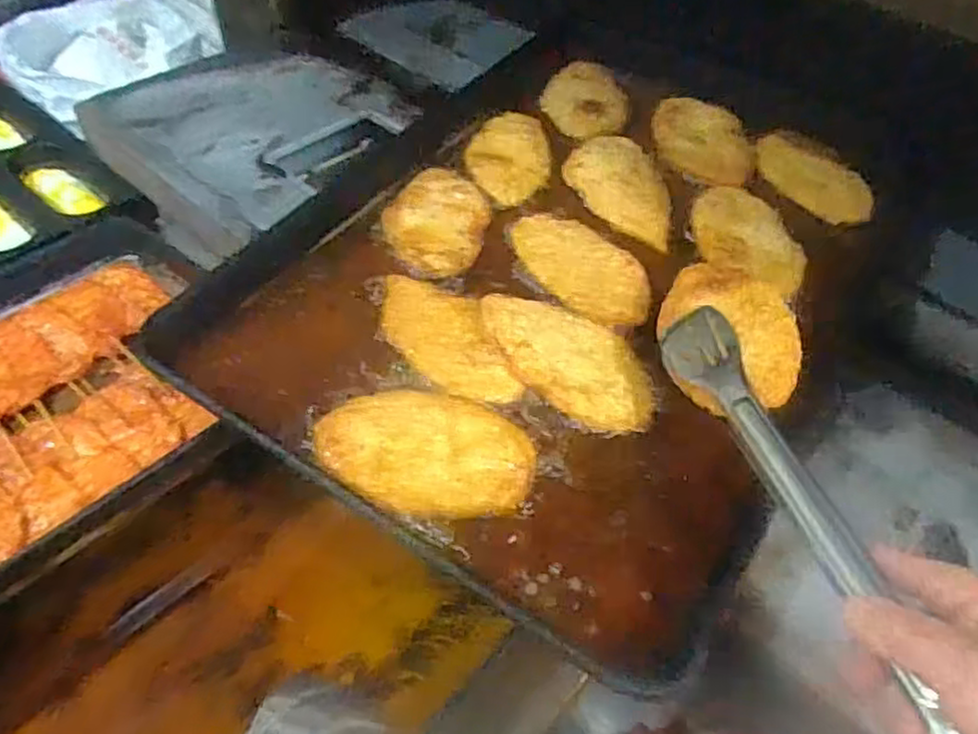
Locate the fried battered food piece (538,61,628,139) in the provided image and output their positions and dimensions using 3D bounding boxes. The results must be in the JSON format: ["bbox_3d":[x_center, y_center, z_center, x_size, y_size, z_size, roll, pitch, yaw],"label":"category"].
[{"bbox_3d":[0.096,-0.278,0.735,0.081,0.017,0.129,-4,50,-7],"label":"fried battered food piece"}]

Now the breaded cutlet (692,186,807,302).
[{"bbox_3d":[0.213,-0.107,0.601,0.073,0.018,0.116,-12,52,-13],"label":"breaded cutlet"}]

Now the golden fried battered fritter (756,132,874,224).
[{"bbox_3d":[0.300,-0.176,0.662,0.051,0.027,0.125,-30,58,-26],"label":"golden fried battered fritter"}]

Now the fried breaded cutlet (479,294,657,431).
[{"bbox_3d":[0.057,-0.010,0.504,0.136,0.017,0.079,35,56,23],"label":"fried breaded cutlet"}]

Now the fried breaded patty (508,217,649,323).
[{"bbox_3d":[0.072,-0.082,0.572,0.071,0.008,0.143,-27,57,-24],"label":"fried breaded patty"}]

